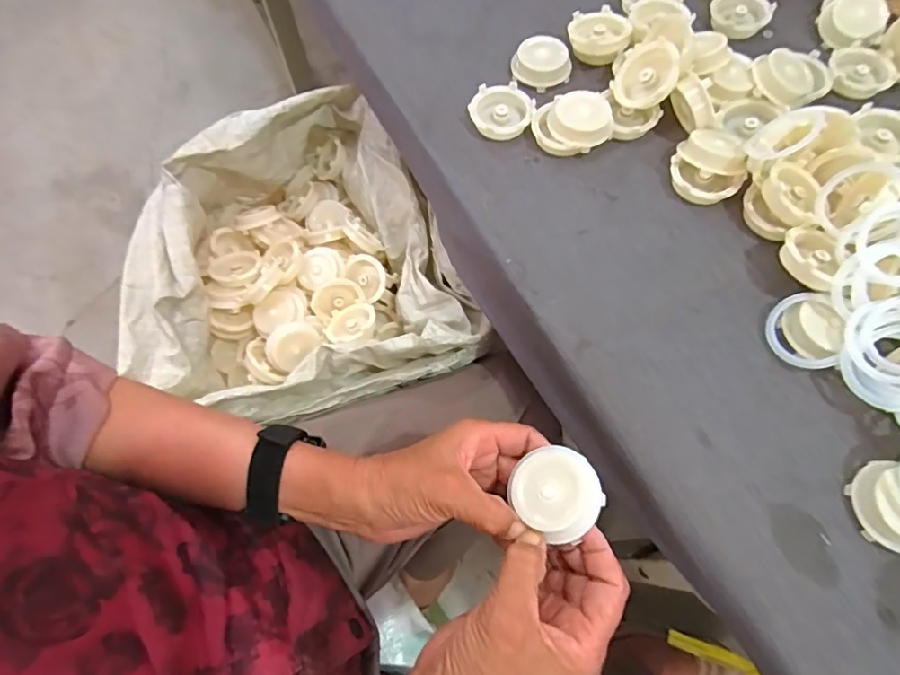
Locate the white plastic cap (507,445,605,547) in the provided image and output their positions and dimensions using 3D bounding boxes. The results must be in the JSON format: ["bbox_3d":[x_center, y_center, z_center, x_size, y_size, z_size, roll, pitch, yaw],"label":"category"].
[{"bbox_3d":[0.067,0.097,0.319,0.051,0.018,0.052,-1,67,2],"label":"white plastic cap"}]

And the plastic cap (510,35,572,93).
[{"bbox_3d":[0.089,-0.270,0.499,0.052,0.018,0.051,-1,67,2],"label":"plastic cap"}]

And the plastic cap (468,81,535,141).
[{"bbox_3d":[0.048,-0.212,0.478,0.058,0.018,0.056,-1,67,2],"label":"plastic cap"}]

